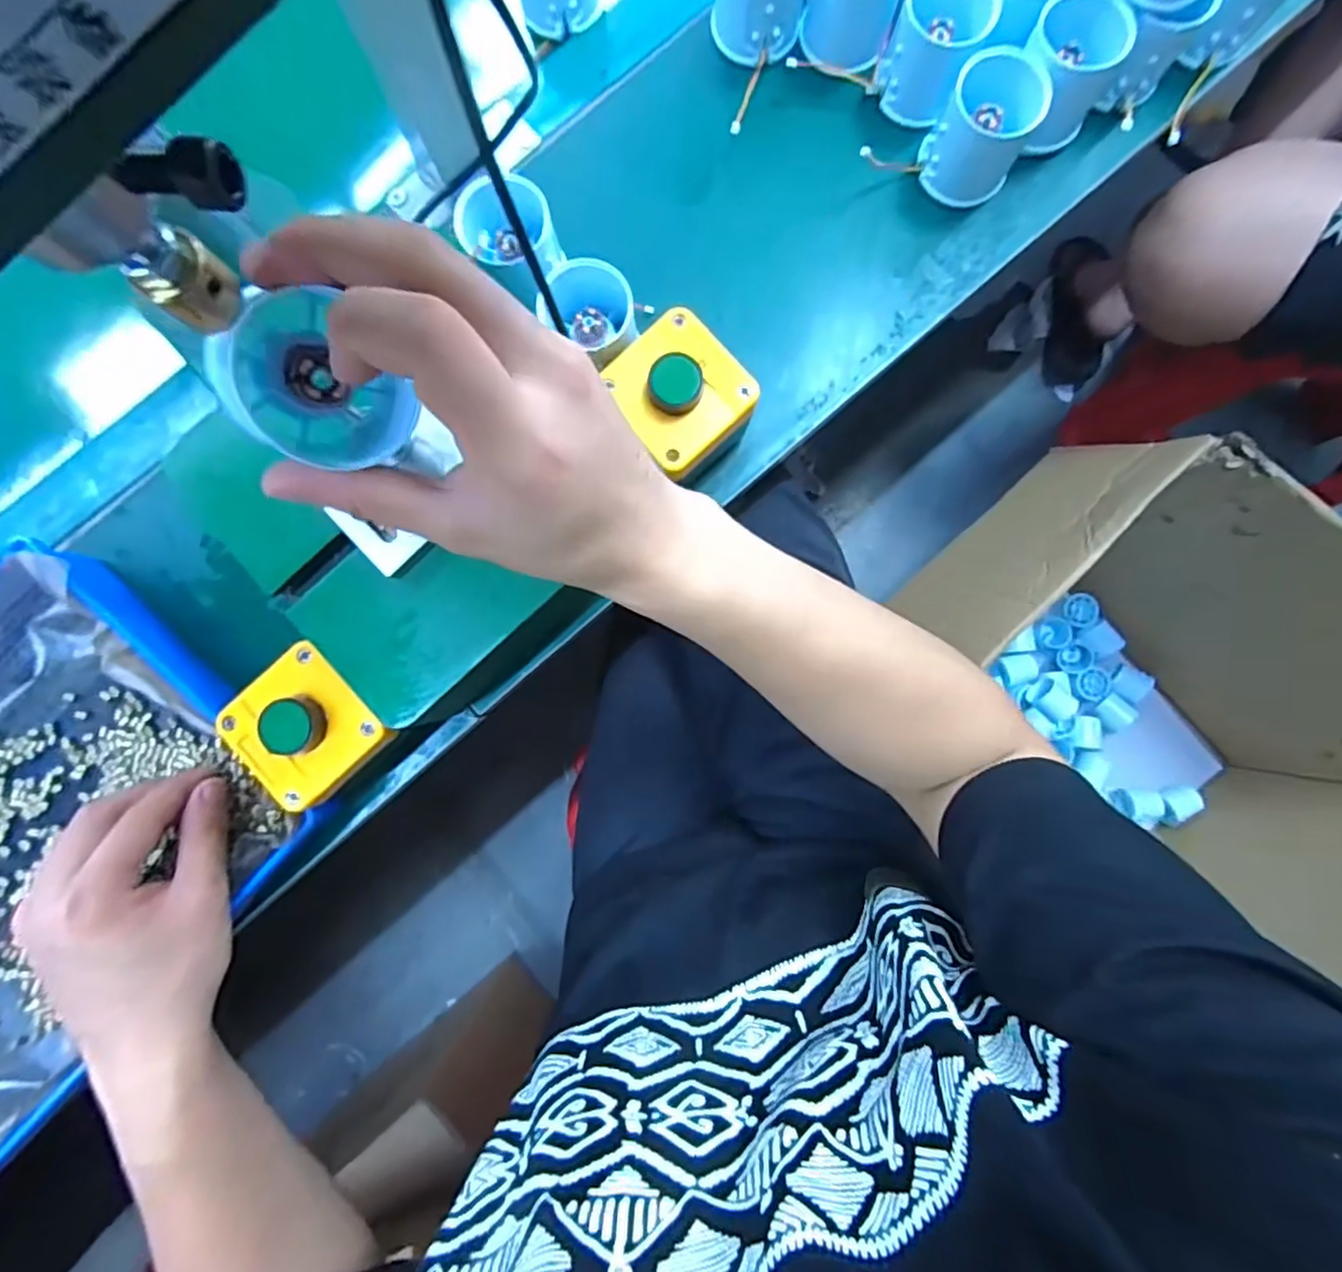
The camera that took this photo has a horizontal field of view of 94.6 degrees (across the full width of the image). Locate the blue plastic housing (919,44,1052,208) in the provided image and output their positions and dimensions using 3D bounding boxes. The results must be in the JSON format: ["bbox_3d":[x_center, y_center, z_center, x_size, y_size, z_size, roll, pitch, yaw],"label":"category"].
[{"bbox_3d":[0.182,-0.295,0.364,0.054,0.054,0.051,31,87,3],"label":"blue plastic housing"}]

